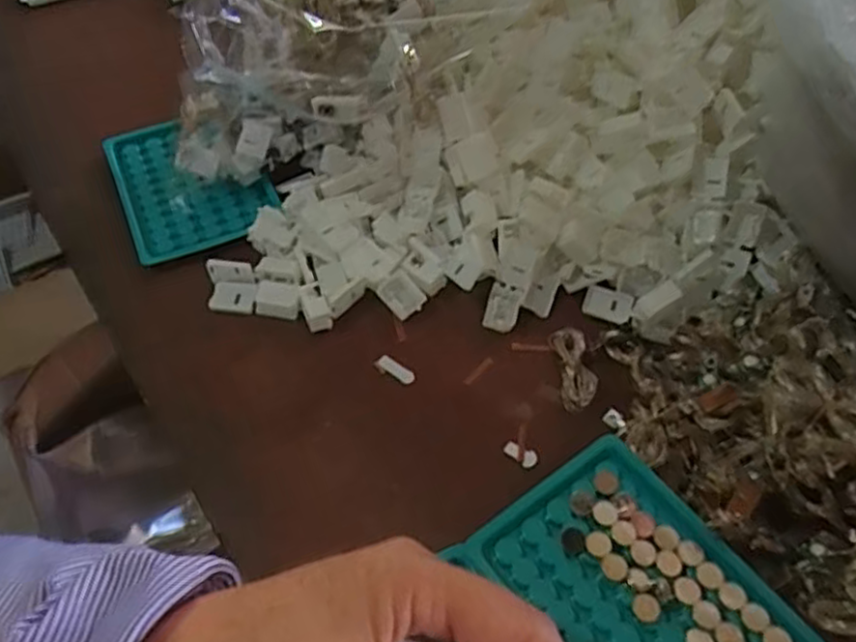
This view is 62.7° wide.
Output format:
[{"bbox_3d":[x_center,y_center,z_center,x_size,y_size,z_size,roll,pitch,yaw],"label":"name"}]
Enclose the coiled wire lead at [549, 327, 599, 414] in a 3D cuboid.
[{"bbox_3d":[0.082,0.025,0.392,0.019,0.011,0.052,-4,54,-1],"label":"coiled wire lead"}]

